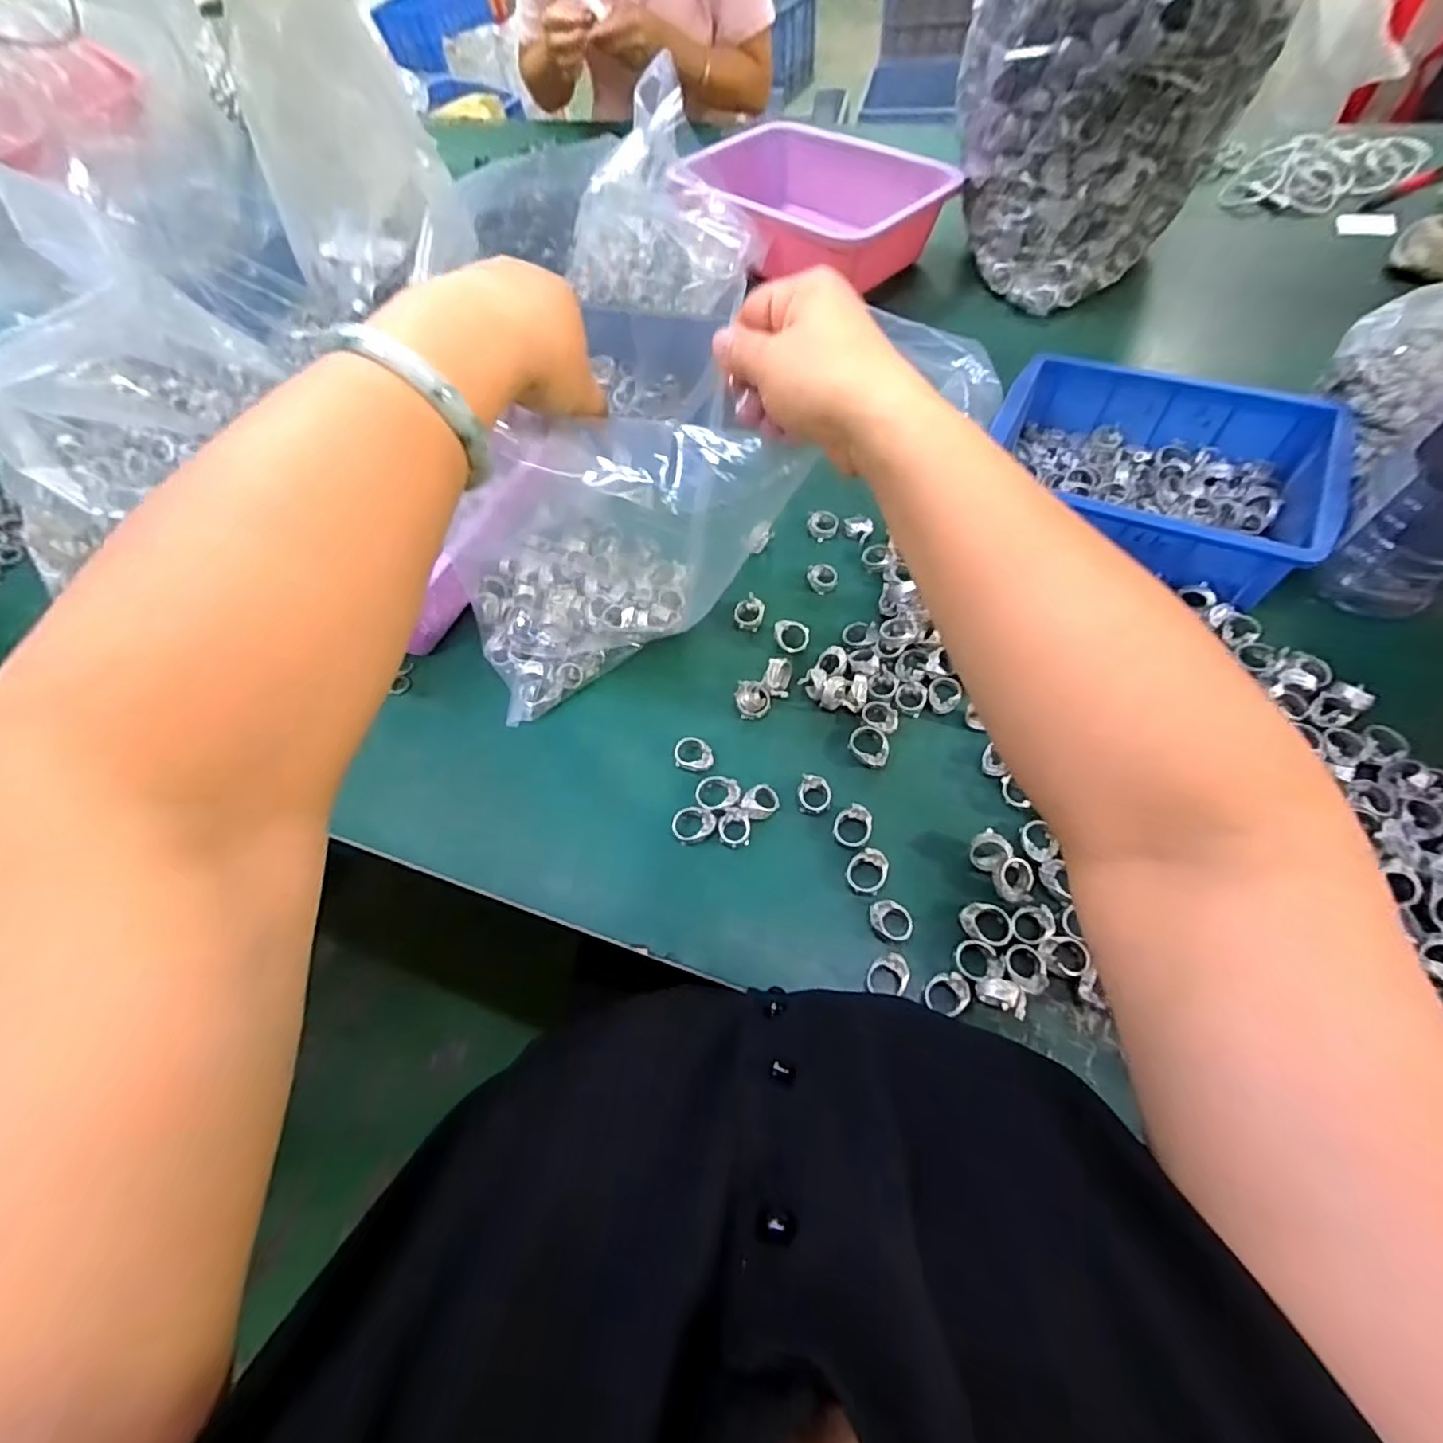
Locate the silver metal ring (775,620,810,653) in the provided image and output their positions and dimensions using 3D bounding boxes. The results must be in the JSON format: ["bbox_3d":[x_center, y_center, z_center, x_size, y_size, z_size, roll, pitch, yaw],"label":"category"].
[{"bbox_3d":[0.059,-0.071,0.517,0.029,0.007,0.026,11,89,0],"label":"silver metal ring"}]

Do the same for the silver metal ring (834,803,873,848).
[{"bbox_3d":[0.093,0.075,0.437,0.026,0.015,0.028,31,70,16],"label":"silver metal ring"}]

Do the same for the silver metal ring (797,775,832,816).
[{"bbox_3d":[0.068,0.054,0.450,0.024,0.011,0.027,10,65,8],"label":"silver metal ring"}]

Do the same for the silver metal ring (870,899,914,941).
[{"bbox_3d":[0.111,0.130,0.404,0.022,0.013,0.028,-43,66,-15],"label":"silver metal ring"}]

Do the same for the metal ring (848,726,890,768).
[{"bbox_3d":[0.112,0.018,0.463,0.024,0.008,0.034,-38,65,-12],"label":"metal ring"}]

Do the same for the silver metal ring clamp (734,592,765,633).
[{"bbox_3d":[0.024,-0.096,0.537,0.024,0.011,0.033,8,64,11],"label":"silver metal ring clamp"}]

